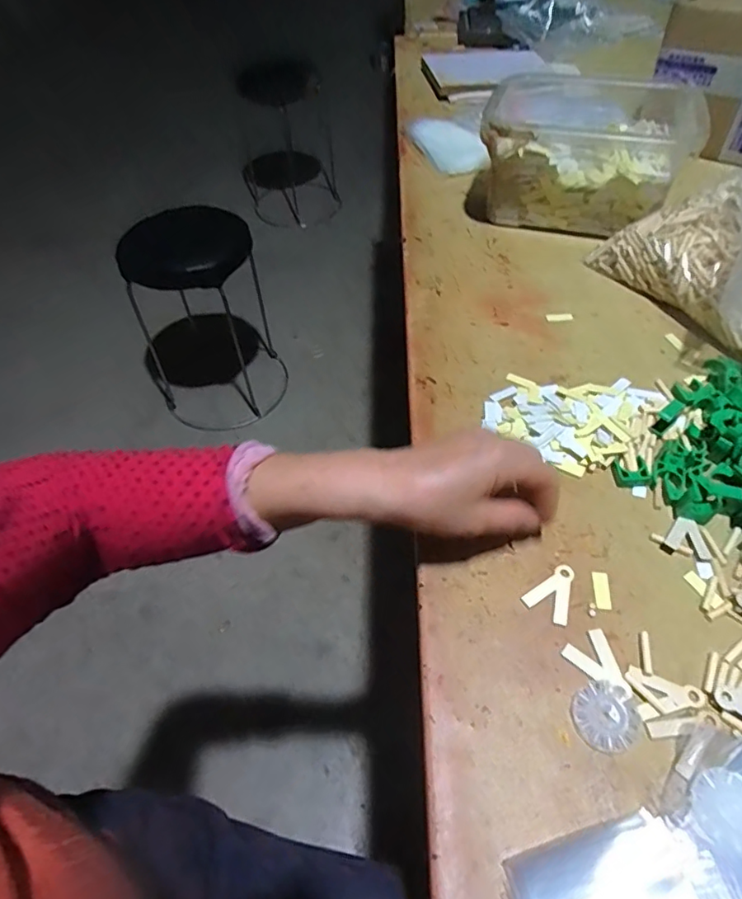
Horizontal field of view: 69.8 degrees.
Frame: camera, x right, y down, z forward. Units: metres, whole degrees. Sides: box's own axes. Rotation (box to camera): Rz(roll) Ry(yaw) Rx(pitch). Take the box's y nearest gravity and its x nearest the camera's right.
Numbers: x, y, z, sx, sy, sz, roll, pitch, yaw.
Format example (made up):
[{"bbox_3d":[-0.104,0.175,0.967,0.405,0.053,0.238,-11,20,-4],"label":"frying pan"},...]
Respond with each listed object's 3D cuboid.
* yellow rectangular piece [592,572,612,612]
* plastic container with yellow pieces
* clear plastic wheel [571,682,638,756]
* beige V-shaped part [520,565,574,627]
[{"bbox_3d":[0.166,0.101,0.382,0.012,0.004,0.029,6,54,6],"label":"yellow rectangular piece"},{"bbox_3d":[0.267,-0.380,0.657,0.224,0.151,0.200,15,54,13],"label":"plastic container with yellow pieces"},{"bbox_3d":[0.143,0.164,0.325,0.038,0.005,0.036,-1,52,1],"label":"clear plastic wheel"},{"bbox_3d":[0.134,0.104,0.378,0.045,0.004,0.031,-31,57,-21],"label":"beige V-shaped part"}]

